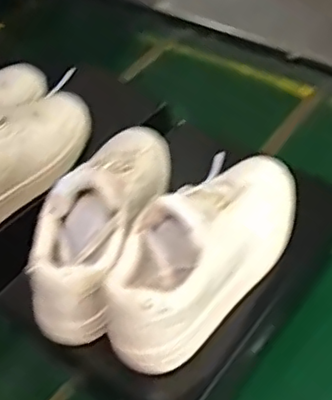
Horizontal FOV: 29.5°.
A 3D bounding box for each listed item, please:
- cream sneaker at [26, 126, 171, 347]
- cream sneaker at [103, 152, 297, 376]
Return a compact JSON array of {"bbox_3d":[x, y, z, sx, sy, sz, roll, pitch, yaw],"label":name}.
[{"bbox_3d":[-0.057,0.004,0.625,0.084,0.109,0.256,12,52,17],"label":"cream sneaker"},{"bbox_3d":[0.040,0.031,0.585,0.087,0.118,0.251,30,59,28],"label":"cream sneaker"}]

